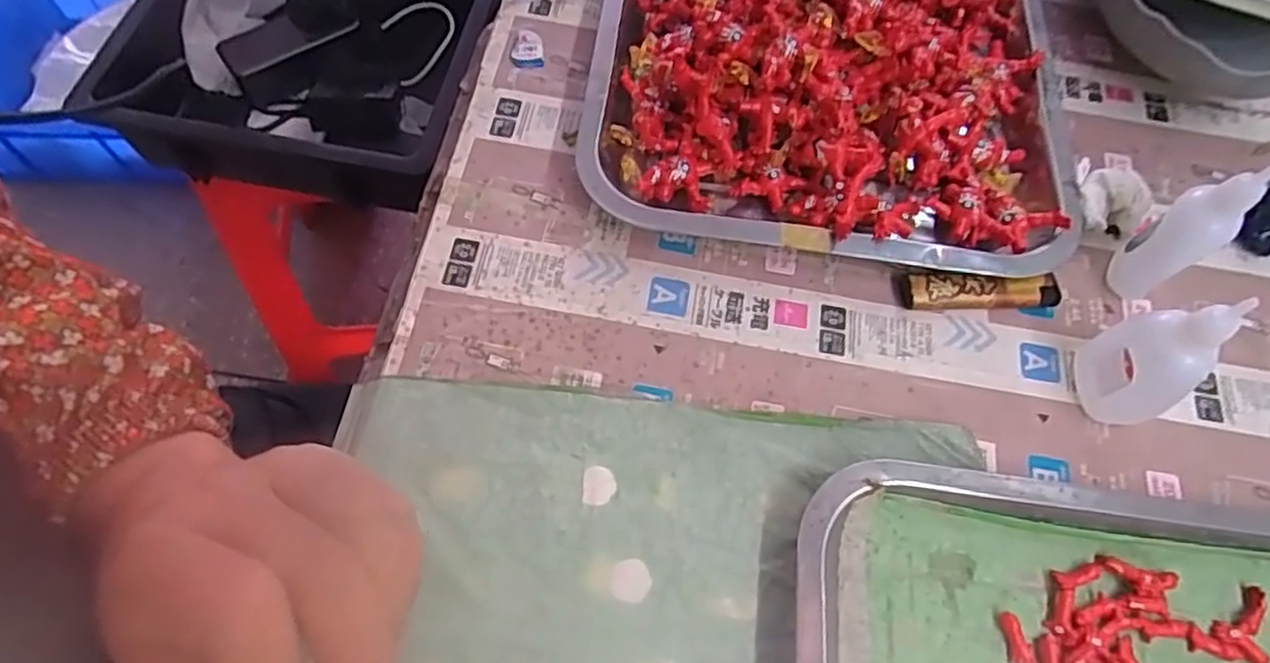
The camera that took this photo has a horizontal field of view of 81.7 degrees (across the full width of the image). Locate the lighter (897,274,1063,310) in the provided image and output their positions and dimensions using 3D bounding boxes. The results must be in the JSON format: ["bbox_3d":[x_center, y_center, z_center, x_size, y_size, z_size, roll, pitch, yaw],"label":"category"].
[{"bbox_3d":[0.178,-0.021,0.377,0.079,0.016,0.016,1,64,-3],"label":"lighter"}]

